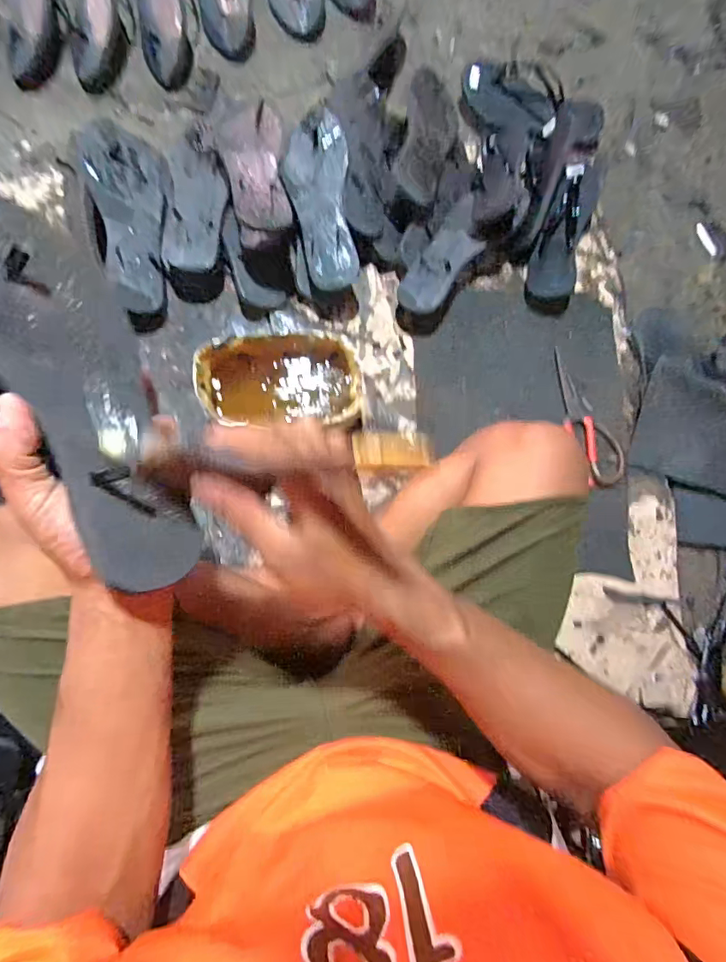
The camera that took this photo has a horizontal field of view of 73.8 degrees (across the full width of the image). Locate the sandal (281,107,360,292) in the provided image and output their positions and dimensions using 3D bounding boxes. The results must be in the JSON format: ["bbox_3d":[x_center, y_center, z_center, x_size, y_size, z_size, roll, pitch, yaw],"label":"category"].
[{"bbox_3d":[-0.053,-0.366,0.641,0.081,0.028,0.217,-7,96,11],"label":"sandal"}]

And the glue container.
[{"bbox_3d":[-0.102,-0.125,0.632,0.204,0.091,0.117,2,82,-6],"label":"glue container"}]

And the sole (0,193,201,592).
[{"bbox_3d":[-0.162,-0.053,0.283,0.081,0.009,0.236,-32,98,-43],"label":"sole"}]

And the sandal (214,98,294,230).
[{"bbox_3d":[-0.138,-0.403,0.609,0.079,0.041,0.206,-7,70,-6],"label":"sandal"}]

